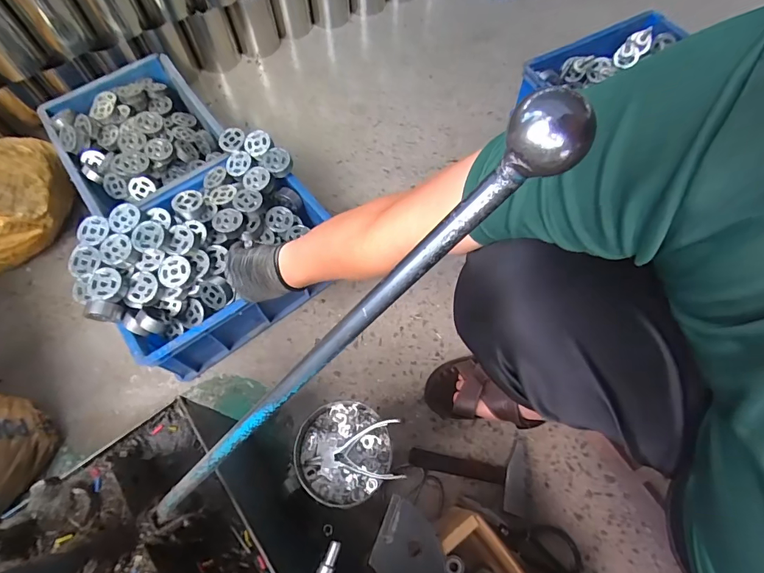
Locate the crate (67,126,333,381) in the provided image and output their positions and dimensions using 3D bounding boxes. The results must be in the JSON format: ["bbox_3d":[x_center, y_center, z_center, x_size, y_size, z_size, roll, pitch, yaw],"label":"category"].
[{"bbox_3d":[-0.317,-0.075,0.772,0.406,0.213,0.290,-40,70,-16],"label":"crate"}]

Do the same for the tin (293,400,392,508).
[{"bbox_3d":[-0.053,0.218,0.547,0.124,0.031,0.126,0,65,1],"label":"tin"}]

